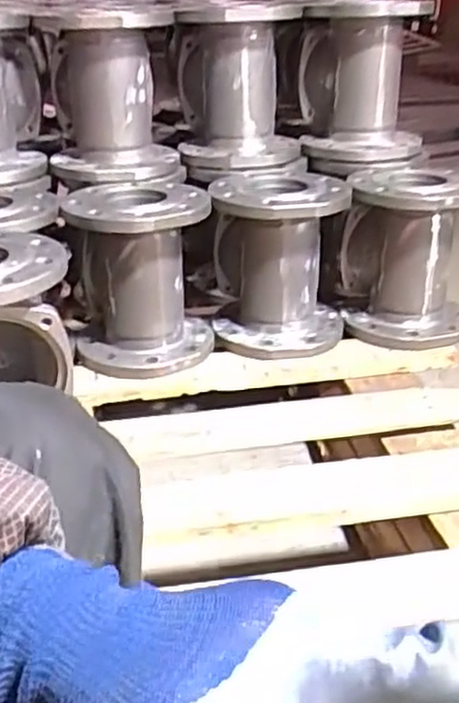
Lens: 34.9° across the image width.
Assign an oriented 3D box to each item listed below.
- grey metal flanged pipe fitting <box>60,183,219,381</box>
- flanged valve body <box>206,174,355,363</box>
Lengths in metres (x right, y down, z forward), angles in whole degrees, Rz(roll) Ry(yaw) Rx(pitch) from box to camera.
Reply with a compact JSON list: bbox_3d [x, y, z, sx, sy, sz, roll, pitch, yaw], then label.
[{"bbox_3d":[-0.123,-0.096,0.993,0.189,0.219,0.170,2,29,3],"label":"grey metal flanged pipe fitting"},{"bbox_3d":[0.069,-0.122,1.037,0.180,0.221,0.162,2,29,3],"label":"flanged valve body"}]

